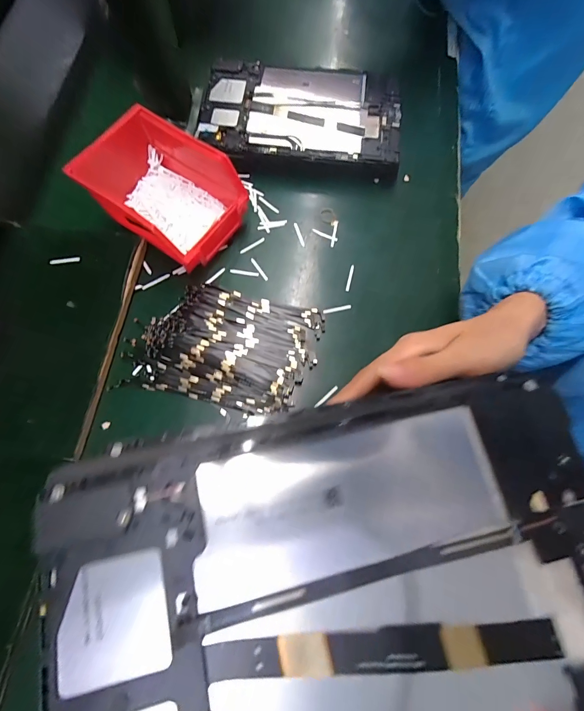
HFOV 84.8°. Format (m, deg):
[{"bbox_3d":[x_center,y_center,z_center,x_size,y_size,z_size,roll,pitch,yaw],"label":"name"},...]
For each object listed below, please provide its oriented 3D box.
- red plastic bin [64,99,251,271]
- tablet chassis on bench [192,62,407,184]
[{"bbox_3d":[-0.135,-0.169,0.338,0.153,0.071,0.107,35,75,9],"label":"red plastic bin"},{"bbox_3d":[0.009,-0.295,0.400,0.243,0.034,0.164,7,72,1],"label":"tablet chassis on bench"}]

